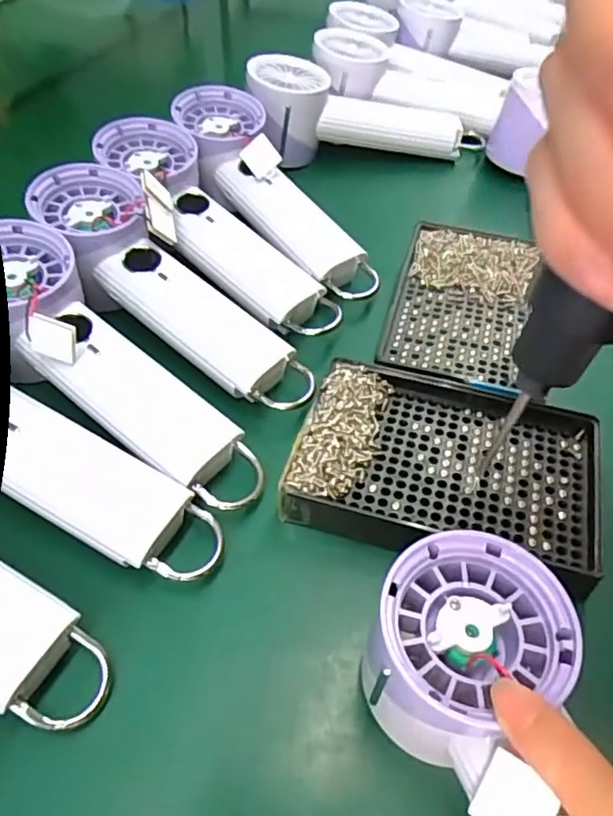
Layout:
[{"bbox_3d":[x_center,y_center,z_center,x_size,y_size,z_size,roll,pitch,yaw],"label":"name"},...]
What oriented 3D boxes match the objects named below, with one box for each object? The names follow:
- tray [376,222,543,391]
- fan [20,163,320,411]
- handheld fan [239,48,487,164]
[{"bbox_3d":[0.092,-0.064,0.361,0.078,0.016,0.131,15,51,10],"label":"tray"},{"bbox_3d":[-0.076,-0.065,0.340,0.197,0.040,0.059,43,59,13],"label":"fan"},{"bbox_3d":[0.046,-0.223,0.488,0.195,0.061,0.057,7,48,-14],"label":"handheld fan"}]

